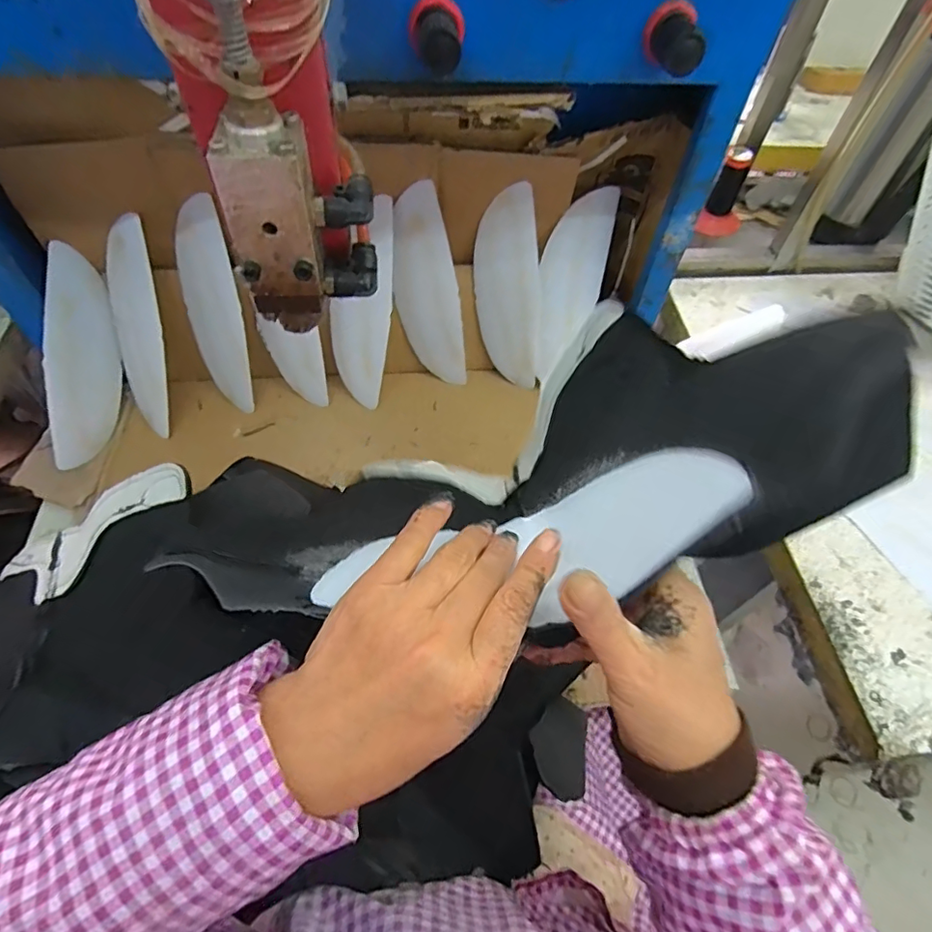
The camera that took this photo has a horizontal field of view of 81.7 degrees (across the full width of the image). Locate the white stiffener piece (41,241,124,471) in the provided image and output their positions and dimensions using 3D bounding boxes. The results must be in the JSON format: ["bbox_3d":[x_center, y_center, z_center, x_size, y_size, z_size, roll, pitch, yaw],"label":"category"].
[{"bbox_3d":[-0.395,-0.109,0.558,0.010,0.212,0.072,15,18,27],"label":"white stiffener piece"}]

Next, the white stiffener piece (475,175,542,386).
[{"bbox_3d":[0.046,-0.190,0.594,0.069,0.212,0.010,4,36,13],"label":"white stiffener piece"}]

